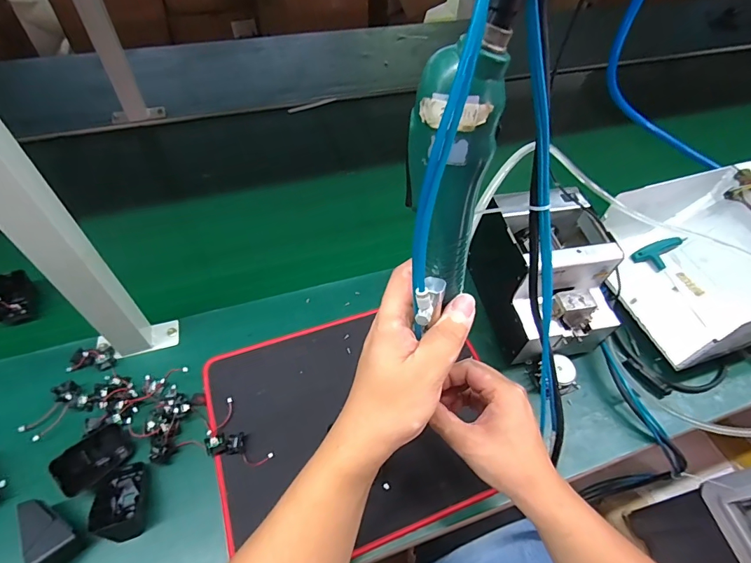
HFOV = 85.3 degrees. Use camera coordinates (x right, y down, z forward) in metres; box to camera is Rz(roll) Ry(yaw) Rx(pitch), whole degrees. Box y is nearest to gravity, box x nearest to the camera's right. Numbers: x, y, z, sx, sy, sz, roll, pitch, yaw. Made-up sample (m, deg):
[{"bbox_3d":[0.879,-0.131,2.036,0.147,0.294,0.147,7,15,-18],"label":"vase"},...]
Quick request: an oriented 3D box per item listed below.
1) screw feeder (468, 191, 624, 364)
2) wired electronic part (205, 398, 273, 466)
[{"bbox_3d":[0.228,0.003,0.546,0.136,0.143,0.170,-8,56,-9],"label":"screw feeder"},{"bbox_3d":[-0.167,0.185,0.475,0.050,0.009,0.089,-36,65,-25],"label":"wired electronic part"}]

